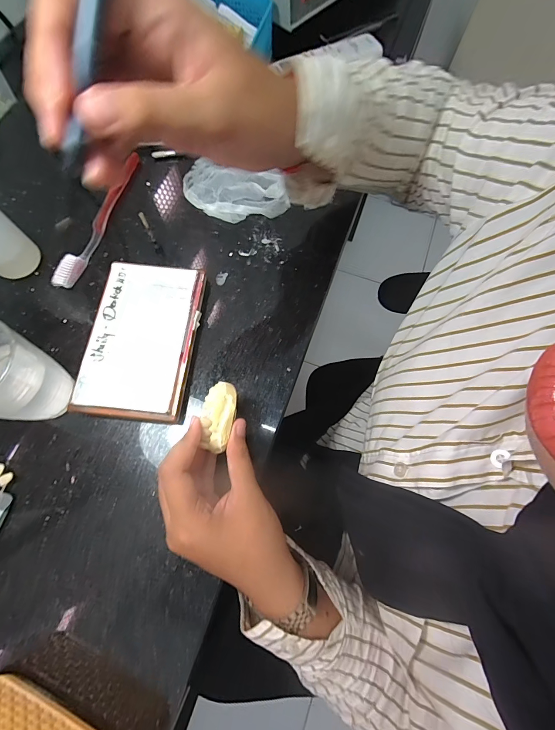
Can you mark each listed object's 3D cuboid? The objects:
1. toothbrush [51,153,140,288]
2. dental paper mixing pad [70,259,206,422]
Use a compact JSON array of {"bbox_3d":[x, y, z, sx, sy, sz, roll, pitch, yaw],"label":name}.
[{"bbox_3d":[-0.197,-0.160,0.355,0.021,0.020,0.171,19,71,4],"label":"toothbrush"},{"bbox_3d":[-0.126,-0.024,0.307,0.094,0.020,0.151,5,71,-1],"label":"dental paper mixing pad"}]

